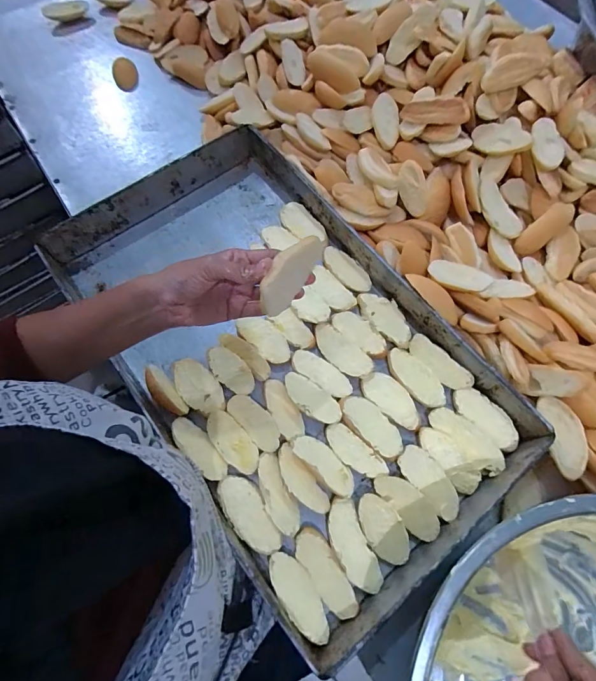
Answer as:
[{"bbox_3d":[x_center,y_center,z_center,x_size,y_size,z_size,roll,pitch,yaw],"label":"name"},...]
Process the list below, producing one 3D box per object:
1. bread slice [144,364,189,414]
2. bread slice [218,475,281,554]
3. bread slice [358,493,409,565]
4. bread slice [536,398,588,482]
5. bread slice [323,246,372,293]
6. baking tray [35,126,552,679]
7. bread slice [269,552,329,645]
[{"bbox_3d":[-0.169,0.067,0.490,0.024,0.038,0.076,-36,73,-14],"label":"bread slice"},{"bbox_3d":[-0.057,0.203,0.446,0.042,0.009,0.095,-32,72,-13],"label":"bread slice"},{"bbox_3d":[0.098,0.215,0.437,0.044,0.010,0.078,-21,70,-9],"label":"bread slice"},{"bbox_3d":[0.319,0.114,0.458,0.041,0.013,0.094,-3,68,-3],"label":"bread slice"},{"bbox_3d":[0.072,-0.106,0.565,0.086,0.015,0.041,42,73,14],"label":"bread slice"},{"bbox_3d":[-0.032,0.003,0.506,0.370,0.081,0.621,-37,72,-12],"label":"baking tray"},{"bbox_3d":[0.000,0.278,0.417,0.039,0.011,0.094,-23,67,-37],"label":"bread slice"}]

